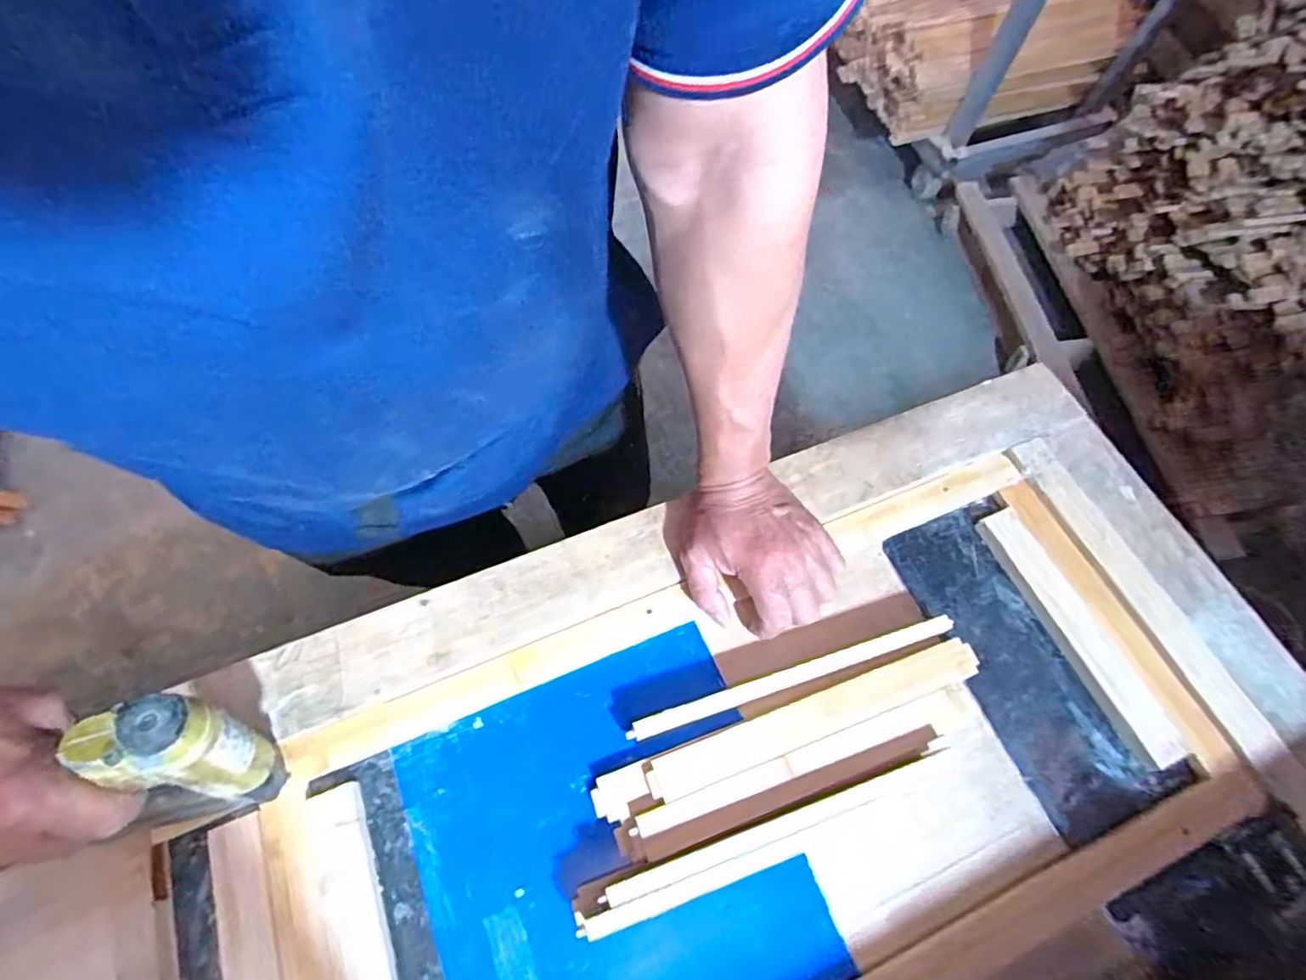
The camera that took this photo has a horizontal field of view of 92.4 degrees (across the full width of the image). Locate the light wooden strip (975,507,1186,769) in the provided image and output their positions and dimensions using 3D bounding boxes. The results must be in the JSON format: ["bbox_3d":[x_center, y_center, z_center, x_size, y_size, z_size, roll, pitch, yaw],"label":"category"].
[{"bbox_3d":[0.333,0.109,0.496,0.032,0.011,0.210,-21,67,-11],"label":"light wooden strip"}]

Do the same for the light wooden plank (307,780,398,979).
[{"bbox_3d":[-0.178,0.284,0.379,0.034,0.008,0.199,-21,67,-11],"label":"light wooden plank"}]

